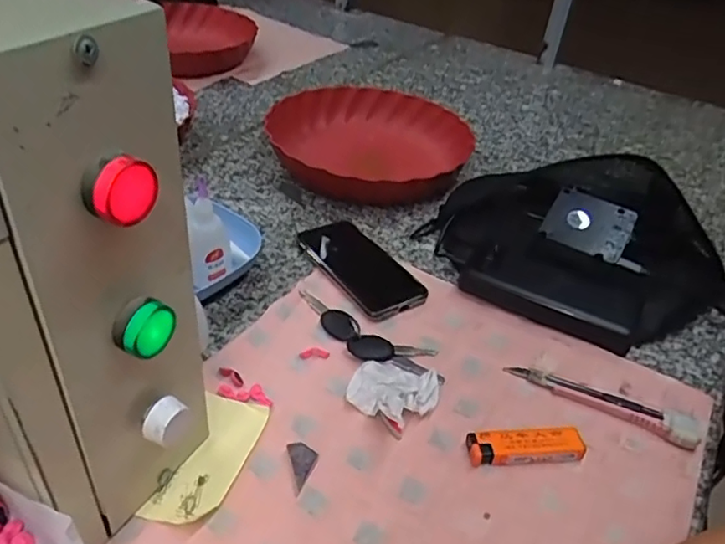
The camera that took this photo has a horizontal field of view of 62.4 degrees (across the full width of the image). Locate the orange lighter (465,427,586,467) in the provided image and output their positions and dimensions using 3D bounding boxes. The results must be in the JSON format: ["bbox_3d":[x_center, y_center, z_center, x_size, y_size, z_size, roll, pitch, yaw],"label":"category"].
[{"bbox_3d":[0.115,0.123,0.423,0.080,0.015,0.021,1,39,-9],"label":"orange lighter"}]

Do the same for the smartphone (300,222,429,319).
[{"bbox_3d":[-0.004,-0.009,0.573,0.070,0.013,0.147,-18,45,-29],"label":"smartphone"}]

